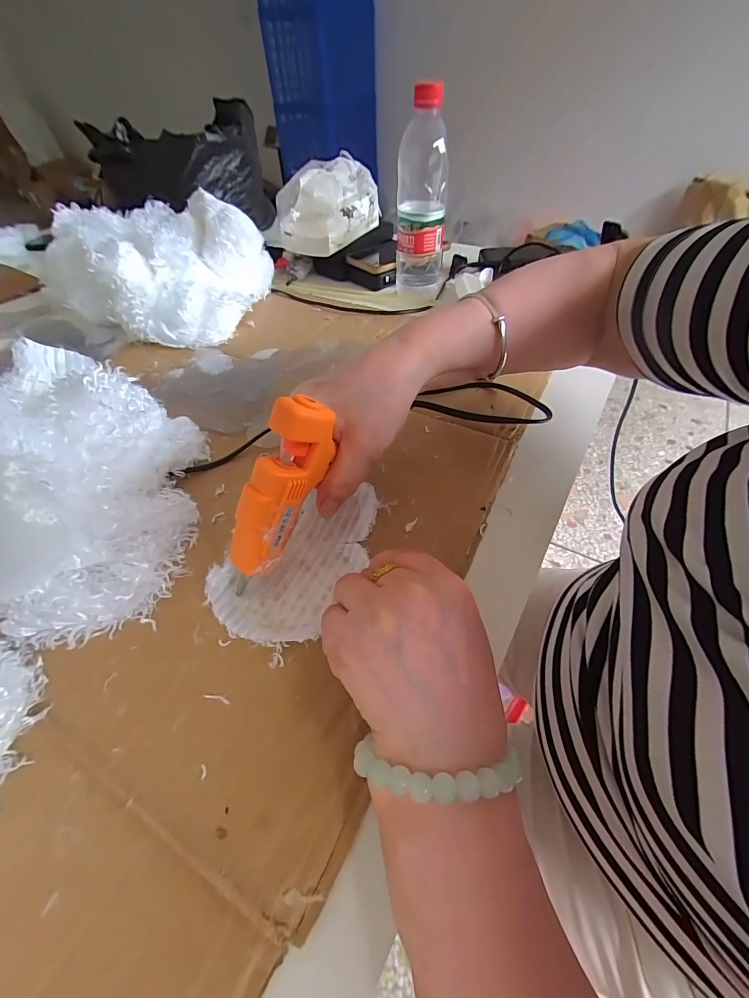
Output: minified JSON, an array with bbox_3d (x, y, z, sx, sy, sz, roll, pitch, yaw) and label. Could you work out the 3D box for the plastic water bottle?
[{"bbox_3d":[0.060,-0.379,0.487,0.062,0.204,0.058,4,49,5],"label":"plastic water bottle"}]

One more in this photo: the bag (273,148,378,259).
[{"bbox_3d":[-0.072,-0.434,0.560,0.107,0.088,0.138,26,55,23],"label":"bag"}]

